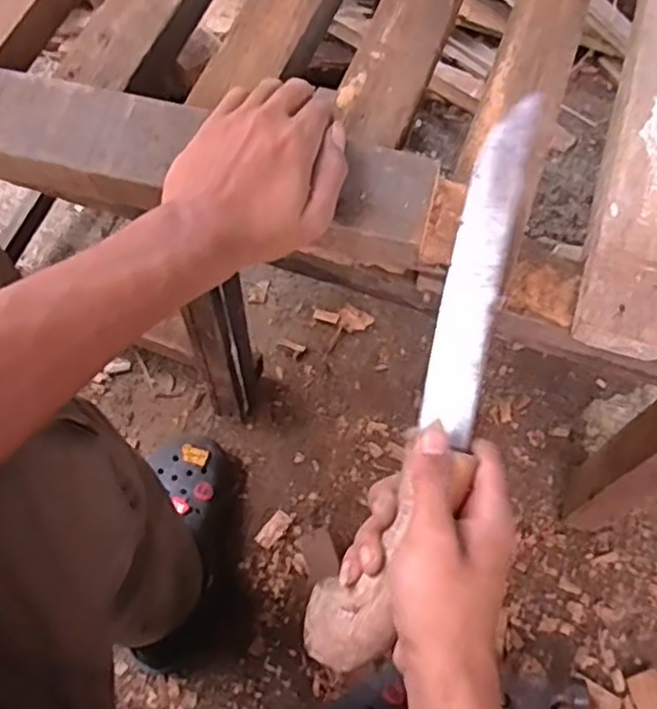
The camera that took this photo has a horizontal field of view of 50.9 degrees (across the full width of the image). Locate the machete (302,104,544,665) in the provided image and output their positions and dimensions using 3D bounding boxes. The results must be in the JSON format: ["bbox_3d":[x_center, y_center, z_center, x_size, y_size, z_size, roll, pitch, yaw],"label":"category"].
[{"bbox_3d":[0.071,0.003,0.406,0.051,0.023,0.355,19,76,8],"label":"machete"}]

